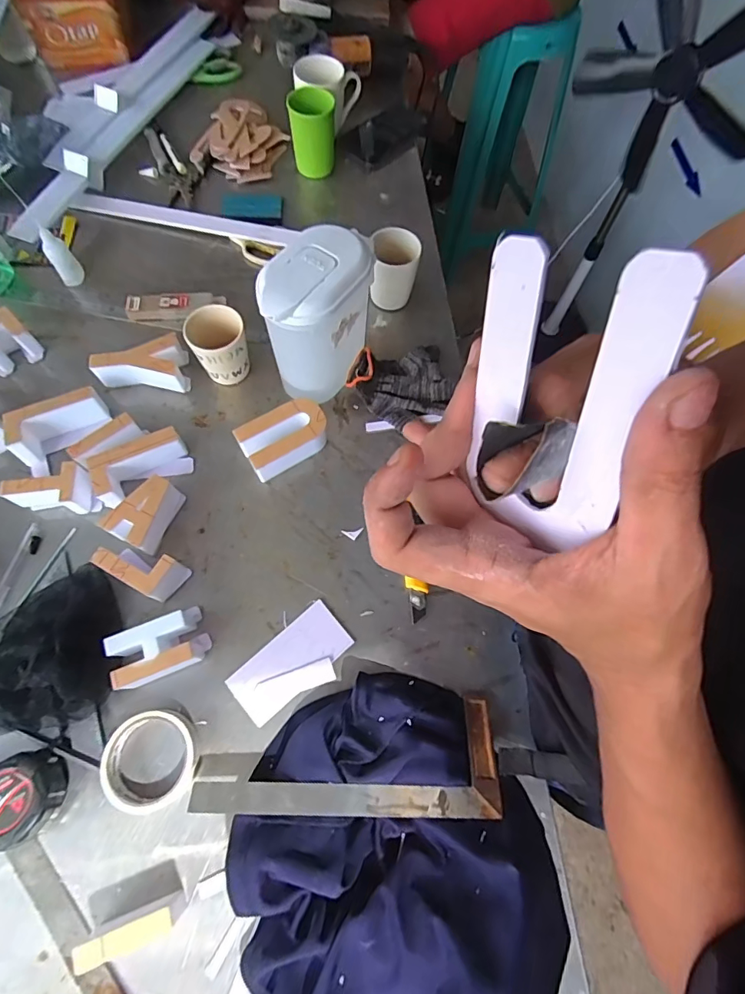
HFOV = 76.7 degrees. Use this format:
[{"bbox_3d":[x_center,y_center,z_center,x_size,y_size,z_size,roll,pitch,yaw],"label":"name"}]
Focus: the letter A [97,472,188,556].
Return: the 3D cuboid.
[{"bbox_3d":[-0.269,0.020,0.567,0.061,0.046,0.082,25,69,7],"label":"letter A"}]

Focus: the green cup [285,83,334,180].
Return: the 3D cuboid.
[{"bbox_3d":[-0.103,-0.622,0.807,0.075,0.101,0.070,-1,69,-4],"label":"green cup"}]

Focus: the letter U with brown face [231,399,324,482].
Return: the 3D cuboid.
[{"bbox_3d":[-0.112,-0.076,0.610,0.108,0.042,0.071,-28,72,-14],"label":"letter U with brown face"}]

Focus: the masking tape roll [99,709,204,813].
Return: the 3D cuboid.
[{"bbox_3d":[-0.225,0.264,0.475,0.092,0.022,0.087,1,68,-3],"label":"masking tape roll"}]

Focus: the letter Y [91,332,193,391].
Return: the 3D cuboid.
[{"bbox_3d":[-0.313,-0.182,0.644,0.117,0.048,0.066,-1,68,-3],"label":"letter Y"}]

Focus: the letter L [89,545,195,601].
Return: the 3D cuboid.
[{"bbox_3d":[-0.266,0.080,0.543,0.088,0.047,0.047,27,69,8],"label":"letter L"}]

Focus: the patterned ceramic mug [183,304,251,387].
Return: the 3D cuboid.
[{"bbox_3d":[-0.203,-0.198,0.633,0.071,0.083,0.077,-15,69,-9],"label":"patterned ceramic mug"}]

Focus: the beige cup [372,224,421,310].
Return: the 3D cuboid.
[{"bbox_3d":[0.031,-0.330,0.698,0.070,0.097,0.074,2,68,-2],"label":"beige cup"}]

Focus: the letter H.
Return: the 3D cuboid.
[{"bbox_3d":[-0.231,0.163,0.511,0.090,0.045,0.060,-25,71,-12],"label":"letter H"}]

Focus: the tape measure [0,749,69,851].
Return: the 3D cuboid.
[{"bbox_3d":[-0.344,0.290,0.455,0.084,0.042,0.077,1,68,-3],"label":"tape measure"}]

